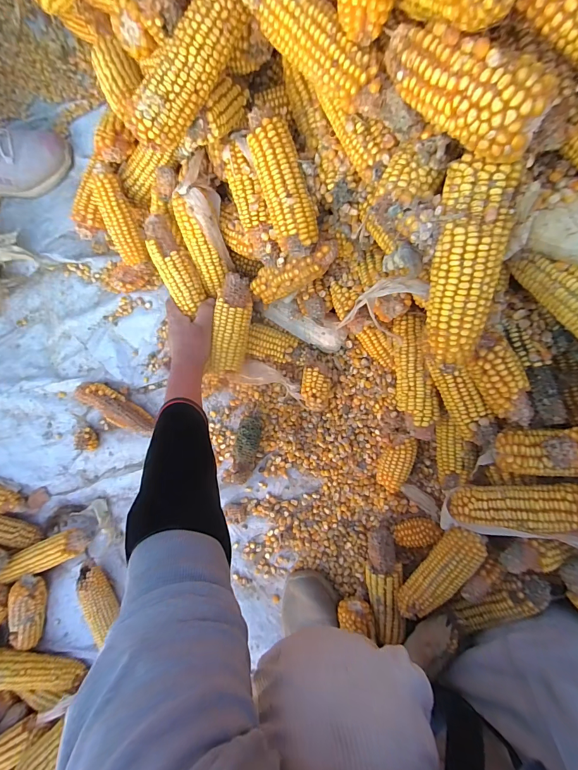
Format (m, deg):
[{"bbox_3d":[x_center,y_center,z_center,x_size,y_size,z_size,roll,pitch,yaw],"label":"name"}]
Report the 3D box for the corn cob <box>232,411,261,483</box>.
[{"bbox_3d":[-0.066,0.097,0.552,0.035,0.045,0.109,11,94,8],"label":"corn cob"}]

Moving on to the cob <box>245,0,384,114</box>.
[{"bbox_3d":[0.017,-0.276,0.280,0.148,0.033,0.035,44,98,5],"label":"cob"}]

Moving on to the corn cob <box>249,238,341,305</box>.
[{"bbox_3d":[0.009,-0.146,0.462,0.141,0.051,0.043,-14,91,43],"label":"corn cob"}]

